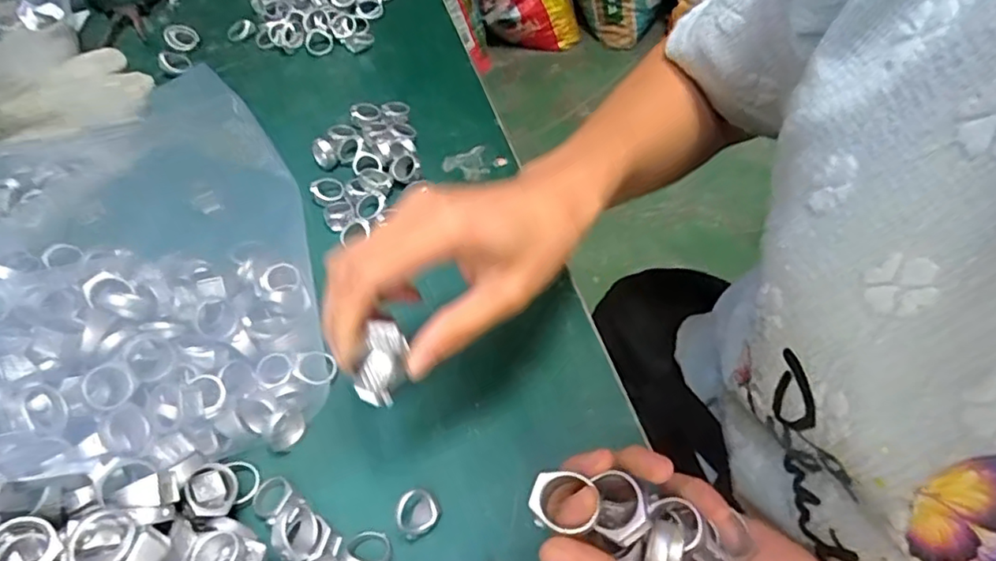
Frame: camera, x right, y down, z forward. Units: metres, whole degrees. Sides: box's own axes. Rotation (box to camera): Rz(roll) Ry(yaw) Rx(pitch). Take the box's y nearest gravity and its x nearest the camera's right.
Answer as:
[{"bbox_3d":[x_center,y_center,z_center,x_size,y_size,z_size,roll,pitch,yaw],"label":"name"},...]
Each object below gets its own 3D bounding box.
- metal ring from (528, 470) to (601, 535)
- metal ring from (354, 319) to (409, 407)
[{"bbox_3d":[0.025,0.083,0.231,0.026,0.005,0.021,15,55,12],"label":"metal ring"},{"bbox_3d":[-0.049,0.034,0.254,0.017,0.021,0.031,-1,52,41],"label":"metal ring"}]

